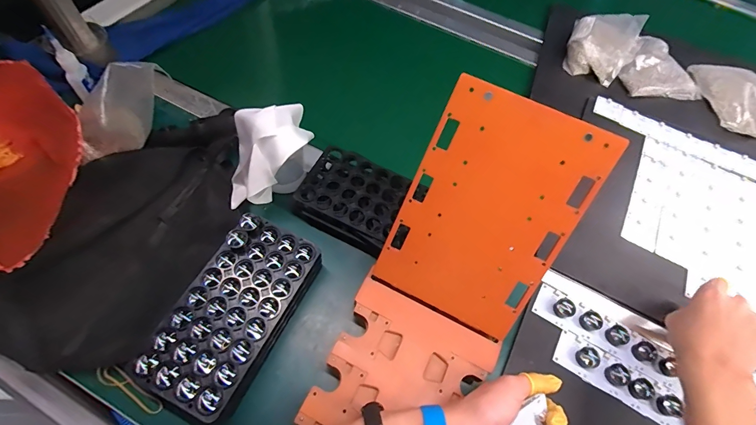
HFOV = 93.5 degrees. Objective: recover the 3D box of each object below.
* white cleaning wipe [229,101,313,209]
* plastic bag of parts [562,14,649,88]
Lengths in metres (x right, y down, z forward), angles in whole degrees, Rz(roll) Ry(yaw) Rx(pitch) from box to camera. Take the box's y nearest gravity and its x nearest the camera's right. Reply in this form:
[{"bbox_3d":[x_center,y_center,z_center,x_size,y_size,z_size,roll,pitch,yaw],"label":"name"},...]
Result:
[{"bbox_3d":[-0.140,-0.071,0.445,0.109,0.097,0.089,-5,61,-9],"label":"white cleaning wipe"},{"bbox_3d":[0.436,-0.333,0.695,0.123,0.045,0.171,36,63,14],"label":"plastic bag of parts"}]

